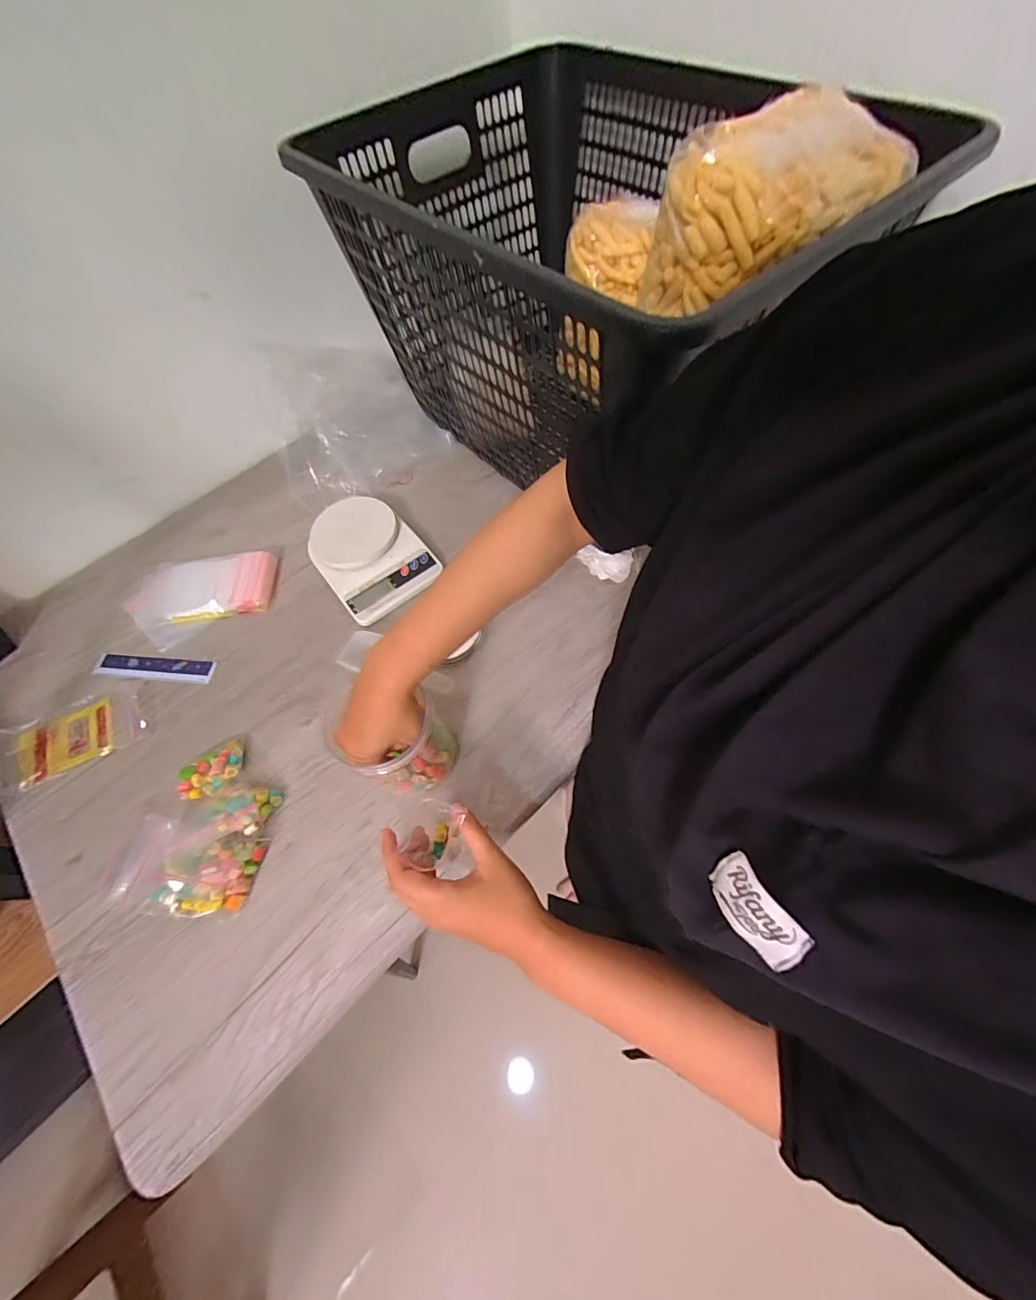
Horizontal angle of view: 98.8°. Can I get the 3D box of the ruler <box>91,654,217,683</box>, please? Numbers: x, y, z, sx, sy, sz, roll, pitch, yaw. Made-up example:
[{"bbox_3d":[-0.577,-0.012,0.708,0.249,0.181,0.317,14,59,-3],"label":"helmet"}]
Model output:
[{"bbox_3d":[-0.455,0.022,0.555,0.157,0.005,0.028,4,63,6],"label":"ruler"}]

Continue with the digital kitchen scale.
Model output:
[{"bbox_3d":[-0.197,-0.127,0.586,0.128,0.040,0.169,-37,66,-15],"label":"digital kitchen scale"}]

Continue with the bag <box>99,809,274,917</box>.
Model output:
[{"bbox_3d":[-0.322,0.210,0.429,0.133,0.030,0.077,9,63,8],"label":"bag"}]

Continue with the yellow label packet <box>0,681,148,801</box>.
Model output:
[{"bbox_3d":[-0.515,0.099,0.510,0.160,0.008,0.093,-27,64,-10],"label":"yellow label packet"}]

